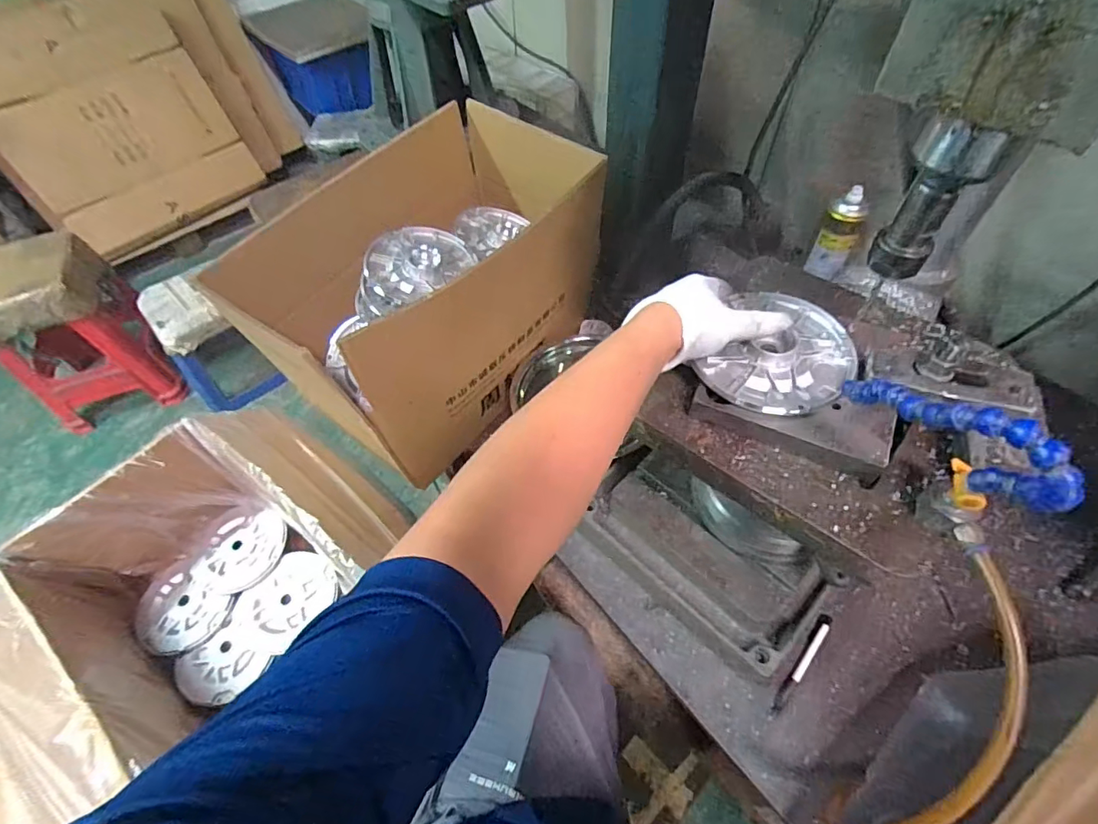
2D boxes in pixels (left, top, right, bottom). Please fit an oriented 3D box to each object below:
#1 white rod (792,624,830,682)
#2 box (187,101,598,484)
[{"bbox_3d":[0.315,0.289,0.628,0.009,0.011,0.079,35,64,24],"label":"white rod"},{"bbox_3d":[-0.166,-0.188,0.764,0.318,0.241,0.429,26,60,20],"label":"box"}]

